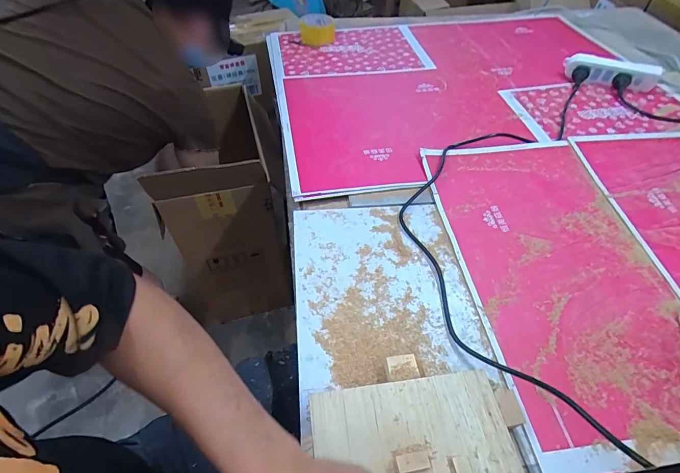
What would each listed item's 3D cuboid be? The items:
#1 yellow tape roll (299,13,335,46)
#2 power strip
[{"bbox_3d":[-0.064,-0.591,1.034,0.099,0.048,0.091,0,51,-1],"label":"yellow tape roll"},{"bbox_3d":[0.654,-0.397,0.885,0.203,0.058,0.056,17,53,12],"label":"power strip"}]

